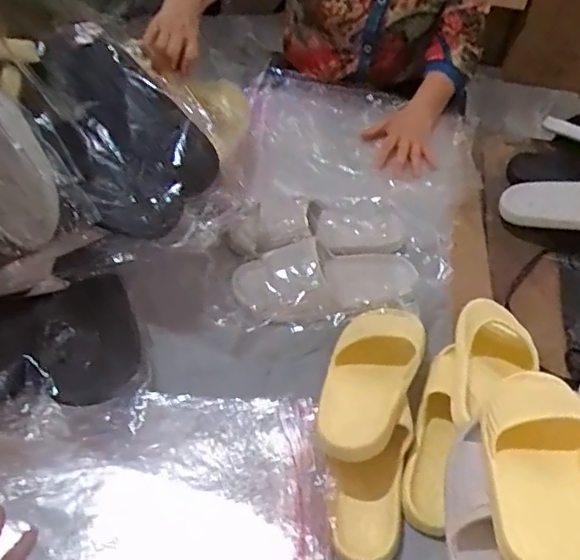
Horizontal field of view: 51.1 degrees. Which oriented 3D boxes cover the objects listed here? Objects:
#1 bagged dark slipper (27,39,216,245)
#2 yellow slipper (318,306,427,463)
[{"bbox_3d":[-0.225,-0.197,0.789,0.170,0.099,0.300,-28,61,-23],"label":"bagged dark slipper"},{"bbox_3d":[0.100,0.109,0.745,0.107,0.067,0.253,18,42,8],"label":"yellow slipper"}]

